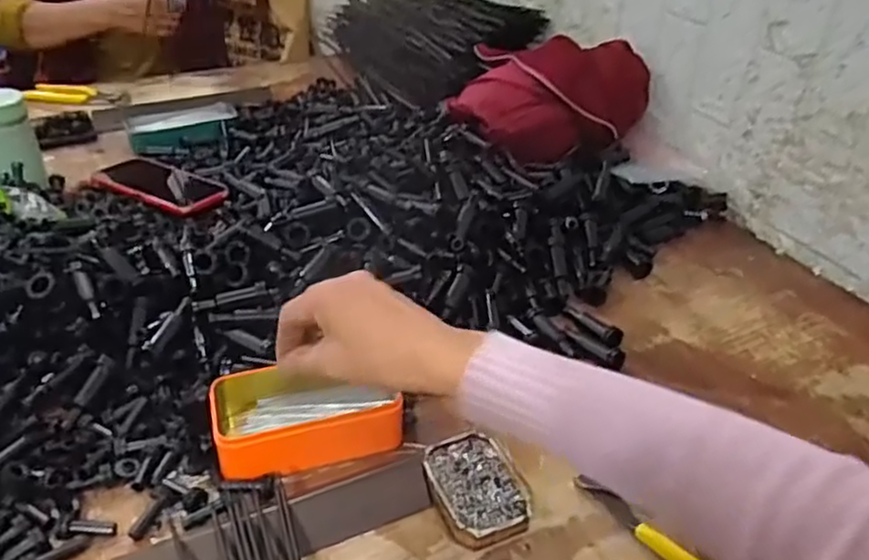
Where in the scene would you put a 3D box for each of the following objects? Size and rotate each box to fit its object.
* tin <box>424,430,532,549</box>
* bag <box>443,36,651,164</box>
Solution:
[{"bbox_3d":[0.034,0.156,0.536,0.069,0.023,0.087,-16,40,-24],"label":"tin"},{"bbox_3d":[0.152,-0.236,0.915,0.241,0.109,0.151,9,35,9],"label":"bag"}]

